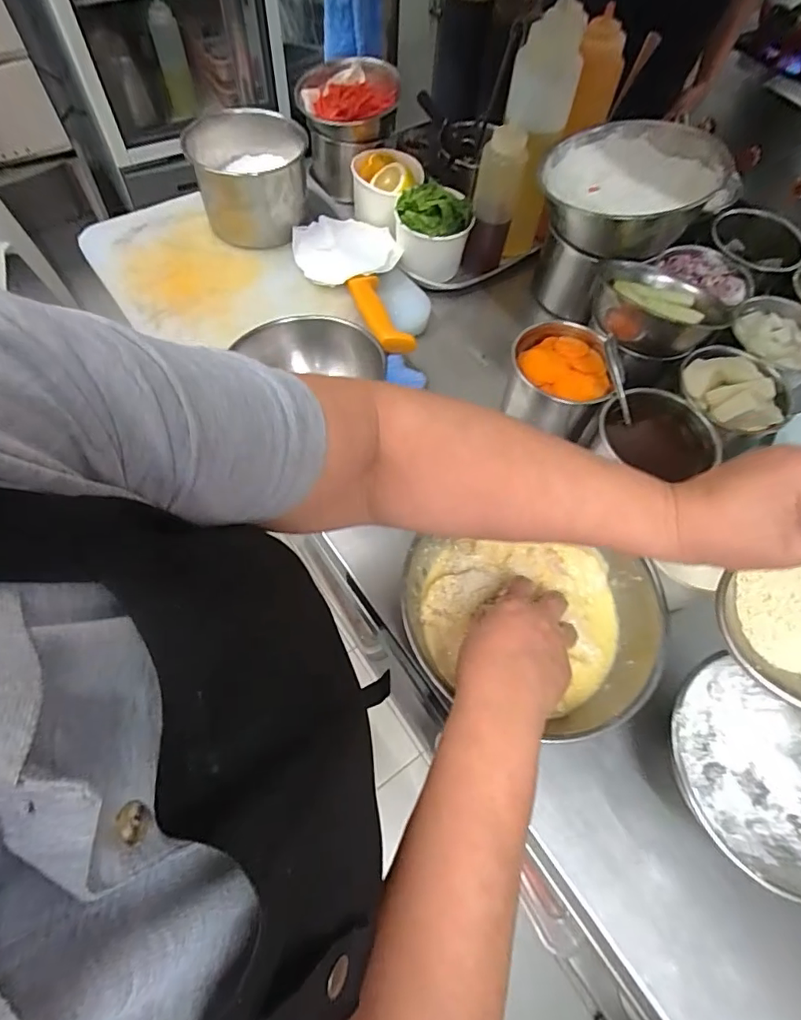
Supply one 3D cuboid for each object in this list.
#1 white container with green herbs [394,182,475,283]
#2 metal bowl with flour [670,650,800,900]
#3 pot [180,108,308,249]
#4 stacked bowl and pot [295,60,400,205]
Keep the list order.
[{"bbox_3d":[0.042,-0.373,0.675,0.096,0.101,0.081,4,62,-1],"label":"white container with green herbs"},{"bbox_3d":[0.306,0.218,0.407,0.134,0.076,0.152,17,62,5],"label":"metal bowl with flour"},{"bbox_3d":[-0.200,-0.439,0.661,0.139,0.099,0.145,2,62,-3],"label":"pot"},{"bbox_3d":[-0.077,-0.565,0.746,0.131,0.128,0.140,2,62,-3],"label":"stacked bowl and pot"}]

